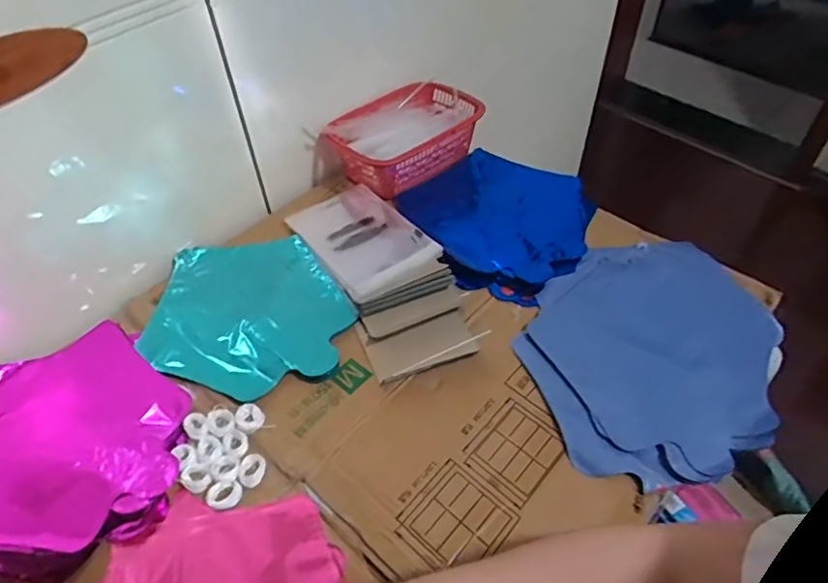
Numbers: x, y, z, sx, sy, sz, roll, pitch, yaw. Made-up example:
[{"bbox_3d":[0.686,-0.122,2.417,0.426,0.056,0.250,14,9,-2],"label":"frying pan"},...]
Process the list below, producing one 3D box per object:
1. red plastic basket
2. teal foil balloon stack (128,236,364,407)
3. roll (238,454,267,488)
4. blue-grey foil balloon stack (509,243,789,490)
[{"bbox_3d":[-0.011,-0.224,0.817,0.225,0.073,0.140,-29,53,-21],"label":"red plastic basket"},{"bbox_3d":[-0.197,0.016,0.625,0.211,0.036,0.252,-28,53,-21],"label":"teal foil balloon stack"},{"bbox_3d":[-0.147,0.161,0.499,0.023,0.006,0.029,4,49,6],"label":"roll"},{"bbox_3d":[0.263,0.055,0.610,0.246,0.042,0.347,24,54,22],"label":"blue-grey foil balloon stack"}]

